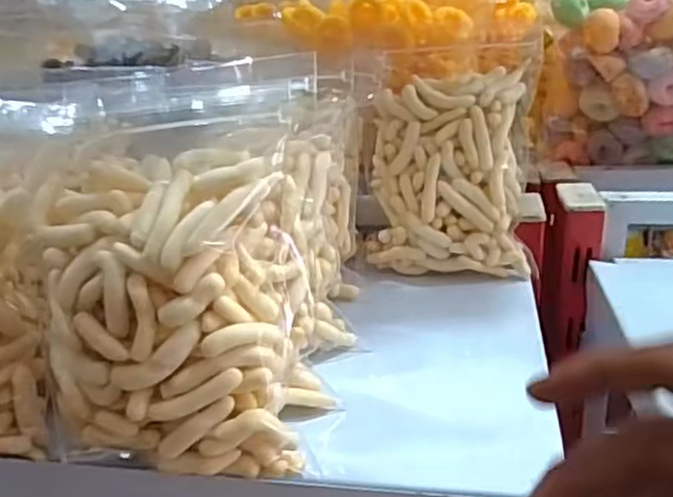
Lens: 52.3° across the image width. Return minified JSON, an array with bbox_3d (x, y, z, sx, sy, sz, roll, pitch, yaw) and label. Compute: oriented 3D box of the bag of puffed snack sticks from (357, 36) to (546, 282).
[{"bbox_3d":[0.083,-0.065,0.510,0.122,0.166,0.060,0,2,13],"label":"bag of puffed snack sticks"}]

